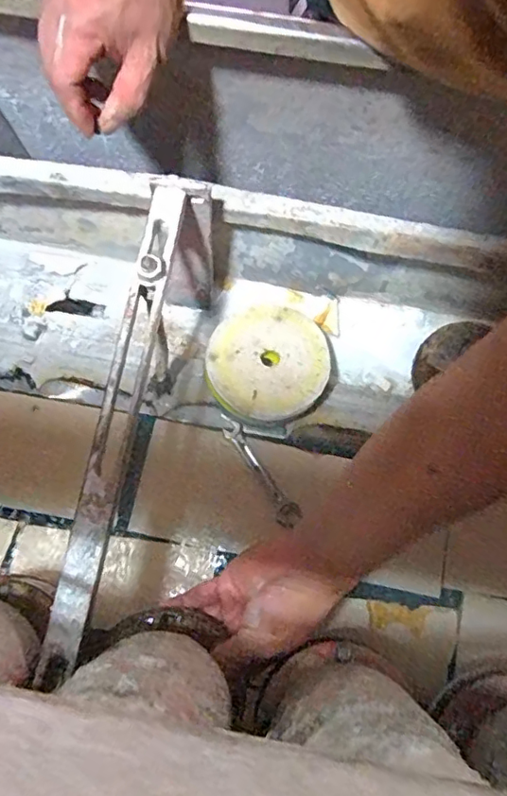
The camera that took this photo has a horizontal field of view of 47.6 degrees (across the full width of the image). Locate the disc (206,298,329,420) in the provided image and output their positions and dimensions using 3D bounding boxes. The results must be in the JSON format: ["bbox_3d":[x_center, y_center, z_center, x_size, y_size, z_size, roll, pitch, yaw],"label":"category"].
[{"bbox_3d":[0.015,-0.038,0.583,0.119,0.044,0.125,0,76,0],"label":"disc"}]

